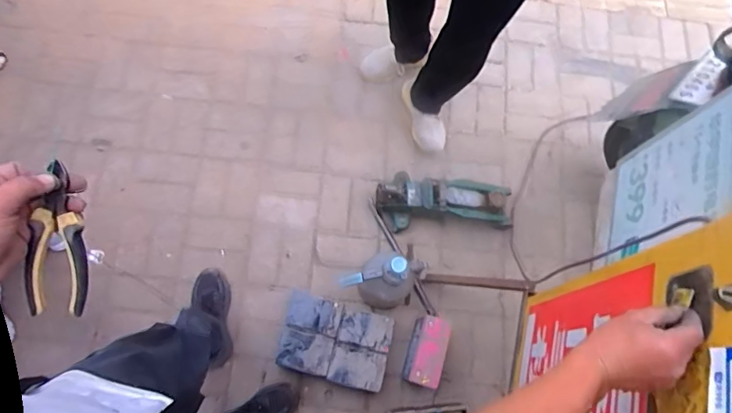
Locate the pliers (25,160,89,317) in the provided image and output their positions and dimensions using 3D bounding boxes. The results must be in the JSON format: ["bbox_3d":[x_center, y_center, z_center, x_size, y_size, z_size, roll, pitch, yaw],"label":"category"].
[{"bbox_3d":[-0.311,0.034,0.479,0.053,0.020,0.153,2,96,-11],"label":"pliers"}]

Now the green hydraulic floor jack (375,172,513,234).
[{"bbox_3d":[0.246,-0.017,1.456,0.418,0.125,0.173,4,73,-3],"label":"green hydraulic floor jack"}]

